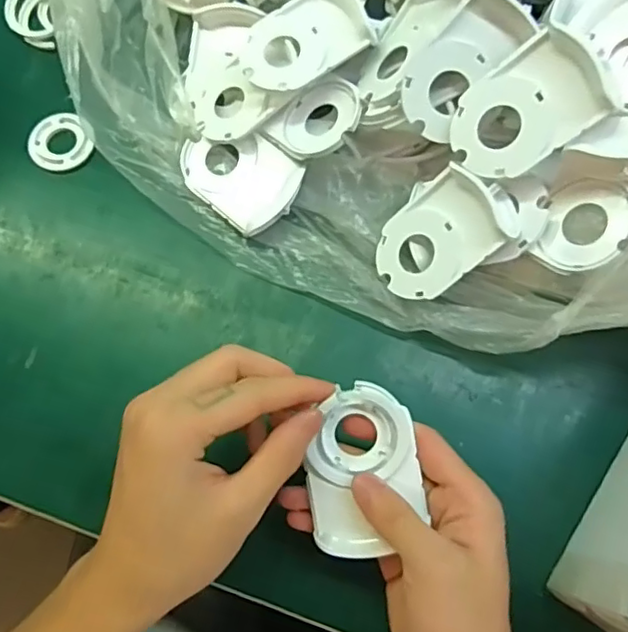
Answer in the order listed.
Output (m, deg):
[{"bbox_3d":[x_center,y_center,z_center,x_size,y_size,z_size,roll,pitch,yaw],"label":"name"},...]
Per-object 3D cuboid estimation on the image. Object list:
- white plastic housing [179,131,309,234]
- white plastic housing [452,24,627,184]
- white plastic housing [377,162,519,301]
[{"bbox_3d":[-0.049,-0.094,0.391,0.081,0.019,0.054,42,78,12],"label":"white plastic housing"},{"bbox_3d":[0.112,-0.109,0.318,0.077,0.013,0.057,-32,73,28],"label":"white plastic housing"},{"bbox_3d":[0.072,-0.047,0.349,0.079,0.016,0.058,-41,61,24],"label":"white plastic housing"}]

